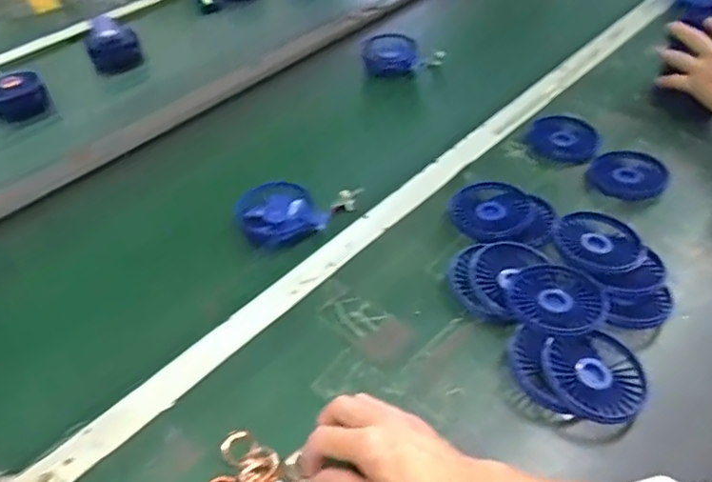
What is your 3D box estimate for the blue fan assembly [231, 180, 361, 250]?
[{"bbox_3d":[-0.074,-0.031,0.683,0.148,0.033,0.092,-2,46,3],"label":"blue fan assembly"}]

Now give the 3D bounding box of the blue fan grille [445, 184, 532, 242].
[{"bbox_3d":[0.148,-0.033,0.633,0.084,0.015,0.078,-7,43,7],"label":"blue fan grille"}]

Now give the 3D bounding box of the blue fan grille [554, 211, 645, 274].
[{"bbox_3d":[0.247,0.001,0.587,0.082,0.015,0.088,-2,46,2],"label":"blue fan grille"}]

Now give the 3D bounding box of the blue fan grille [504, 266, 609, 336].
[{"bbox_3d":[0.185,0.053,0.540,0.089,0.016,0.080,-15,47,-10],"label":"blue fan grille"}]

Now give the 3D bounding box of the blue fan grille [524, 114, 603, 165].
[{"bbox_3d":[0.270,-0.134,0.750,0.087,0.019,0.087,-2,46,2],"label":"blue fan grille"}]

